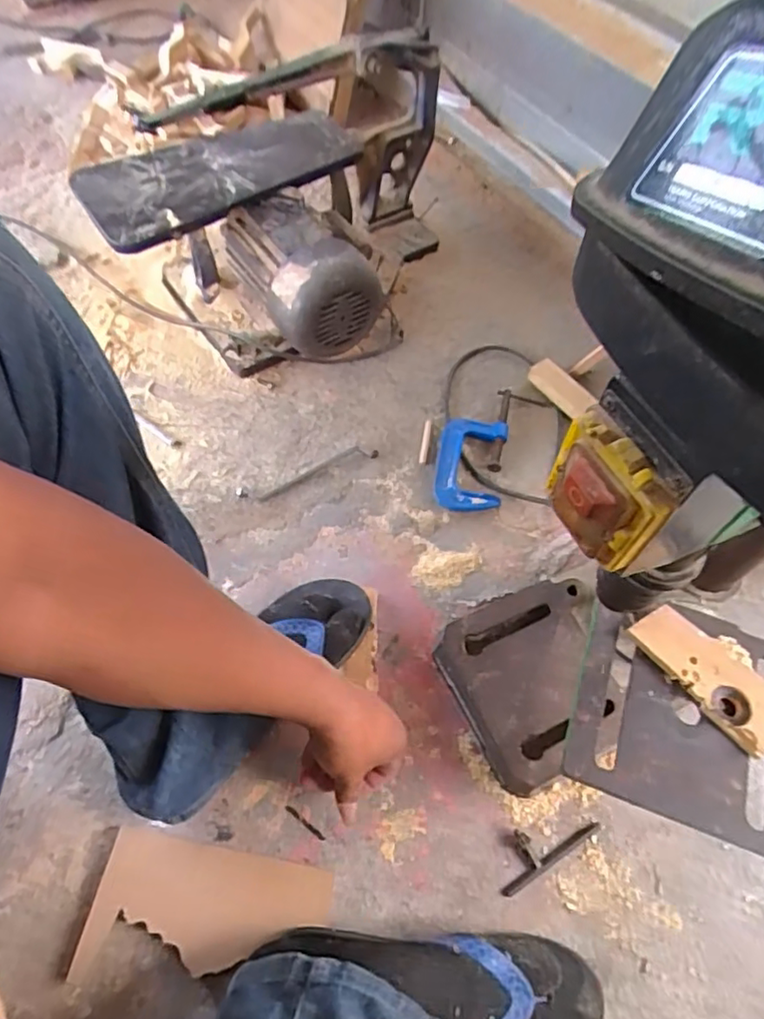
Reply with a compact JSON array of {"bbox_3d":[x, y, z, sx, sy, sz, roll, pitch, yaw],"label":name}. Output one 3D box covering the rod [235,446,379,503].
[{"bbox_3d":[-0.091,-0.044,0.763,0.180,0.007,0.028,-21,62,-12],"label":"rod"}]

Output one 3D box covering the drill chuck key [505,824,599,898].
[{"bbox_3d":[0.151,0.310,0.569,0.110,0.010,0.038,-26,63,-15],"label":"drill chuck key"}]

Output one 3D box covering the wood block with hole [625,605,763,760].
[{"bbox_3d":[0.247,0.124,0.464,0.049,0.017,0.115,-35,64,-21],"label":"wood block with hole"}]

